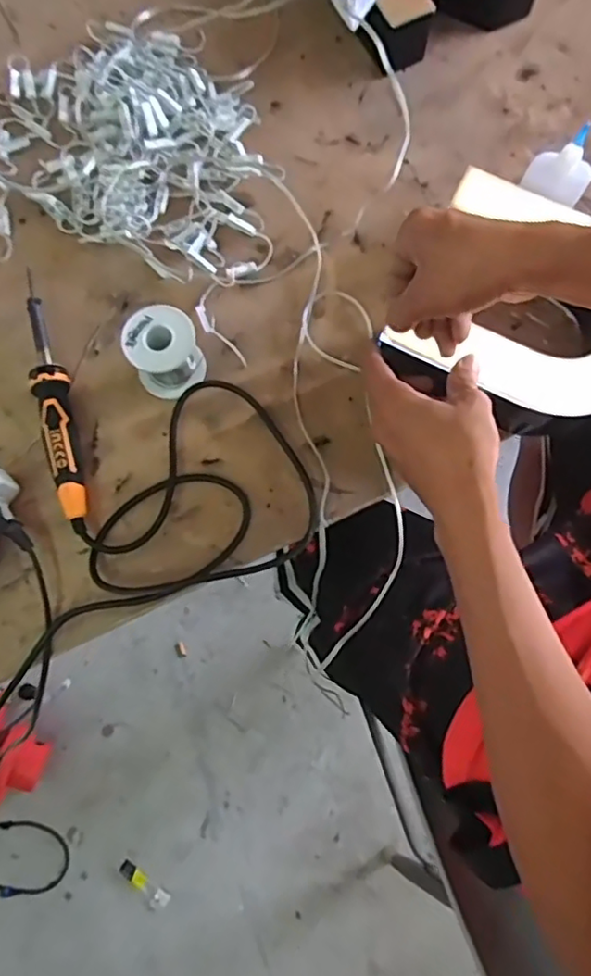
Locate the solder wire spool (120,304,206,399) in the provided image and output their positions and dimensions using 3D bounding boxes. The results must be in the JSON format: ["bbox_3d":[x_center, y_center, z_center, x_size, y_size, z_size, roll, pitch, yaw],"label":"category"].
[{"bbox_3d":[-0.103,-0.107,0.475,0.053,0.053,0.050,0,76,1],"label":"solder wire spool"}]

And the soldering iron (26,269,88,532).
[{"bbox_3d":[-0.193,-0.073,0.483,0.026,0.028,0.219,-14,76,-2],"label":"soldering iron"}]

